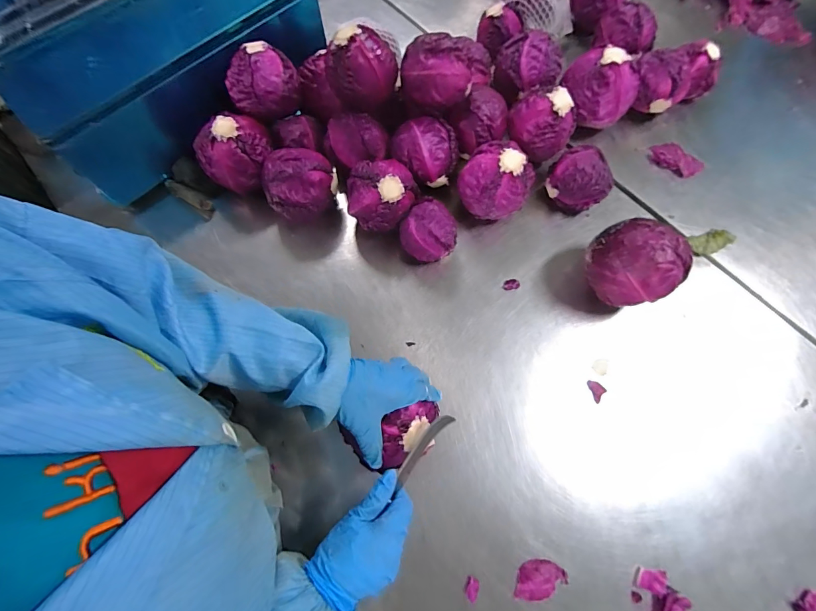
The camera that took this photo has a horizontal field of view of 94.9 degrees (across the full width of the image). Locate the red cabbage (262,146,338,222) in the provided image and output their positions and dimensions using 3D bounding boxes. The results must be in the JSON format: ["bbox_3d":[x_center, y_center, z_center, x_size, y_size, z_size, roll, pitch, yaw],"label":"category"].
[{"bbox_3d":[-0.175,-0.194,0.630,0.117,0.111,0.097,-25,73,-9],"label":"red cabbage"}]

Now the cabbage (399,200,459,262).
[{"bbox_3d":[0.033,-0.122,0.618,0.091,0.086,0.084,0,70,-1],"label":"cabbage"}]

